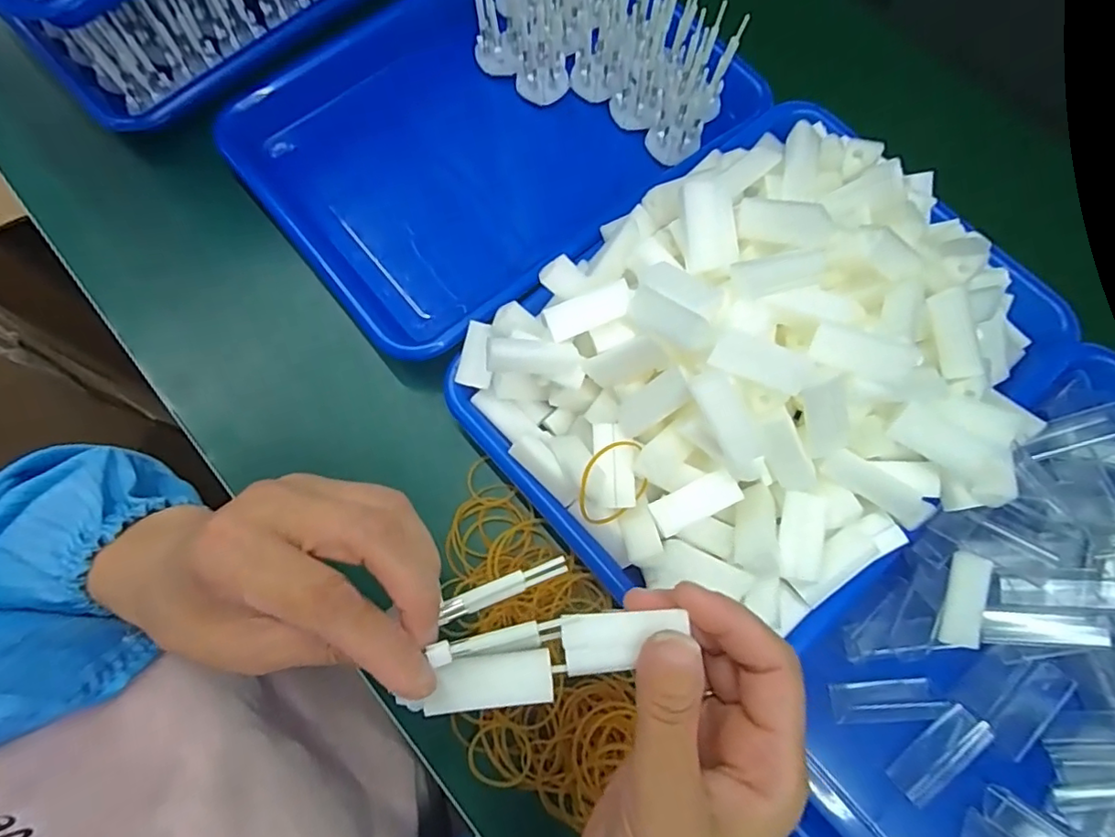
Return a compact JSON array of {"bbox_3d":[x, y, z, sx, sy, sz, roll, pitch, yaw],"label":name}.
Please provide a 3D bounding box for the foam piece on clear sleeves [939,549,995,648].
[{"bbox_3d":[0.208,0.093,0.289,0.020,0.004,0.046,13,86,3],"label":"foam piece on clear sleeves"}]

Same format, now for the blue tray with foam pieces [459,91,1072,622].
[{"bbox_3d":[0.115,-0.032,0.313,0.288,0.090,0.236,-34,75,-11],"label":"blue tray with foam pieces"}]

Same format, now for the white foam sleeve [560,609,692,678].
[{"bbox_3d":[0.024,0.079,0.203,0.043,0.009,0.020,-4,72,-3],"label":"white foam sleeve"}]

